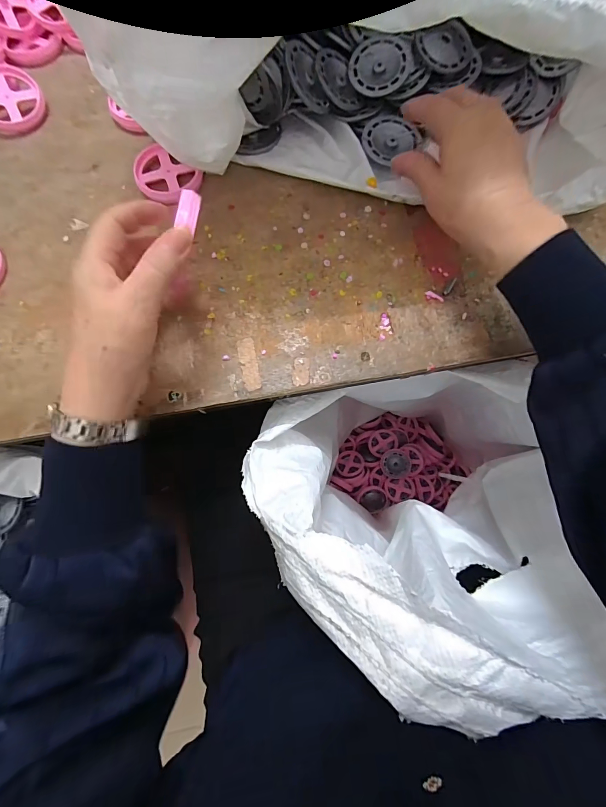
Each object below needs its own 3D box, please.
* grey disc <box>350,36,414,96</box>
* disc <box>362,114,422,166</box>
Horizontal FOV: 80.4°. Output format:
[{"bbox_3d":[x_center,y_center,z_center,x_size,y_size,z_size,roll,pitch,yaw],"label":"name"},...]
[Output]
[{"bbox_3d":[0.075,-0.326,0.346,0.057,0.007,0.052,7,93,8],"label":"grey disc"},{"bbox_3d":[0.085,-0.262,0.351,0.055,0.006,0.047,-34,78,-9],"label":"disc"}]

